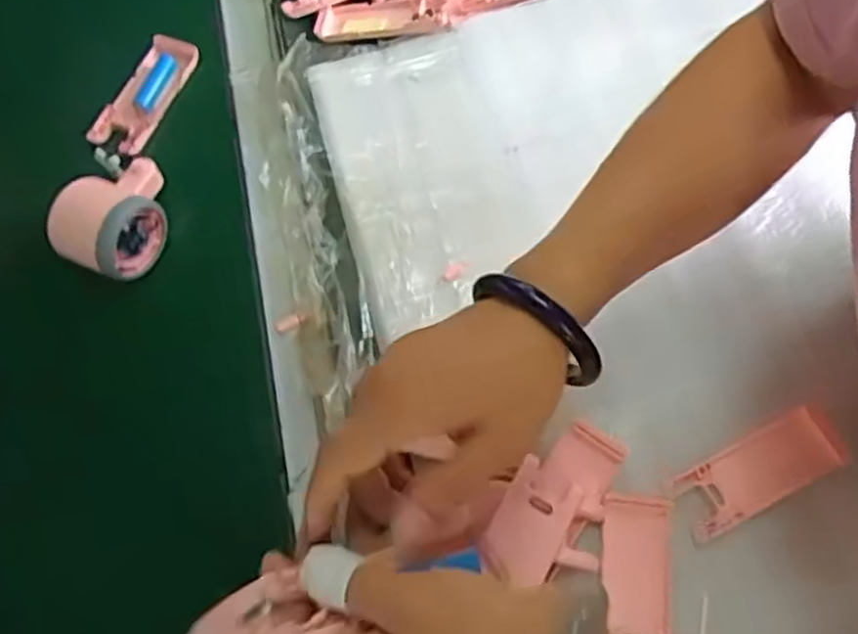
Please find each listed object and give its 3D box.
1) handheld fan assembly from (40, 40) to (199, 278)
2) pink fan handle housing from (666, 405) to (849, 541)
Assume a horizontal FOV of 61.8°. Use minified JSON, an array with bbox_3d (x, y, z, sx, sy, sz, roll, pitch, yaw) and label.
[{"bbox_3d":[-0.221,-0.126,0.518,0.068,0.049,0.203,-1,69,2],"label":"handheld fan assembly"},{"bbox_3d":[0.196,0.091,0.427,0.102,0.005,0.040,-25,70,-7],"label":"pink fan handle housing"}]

